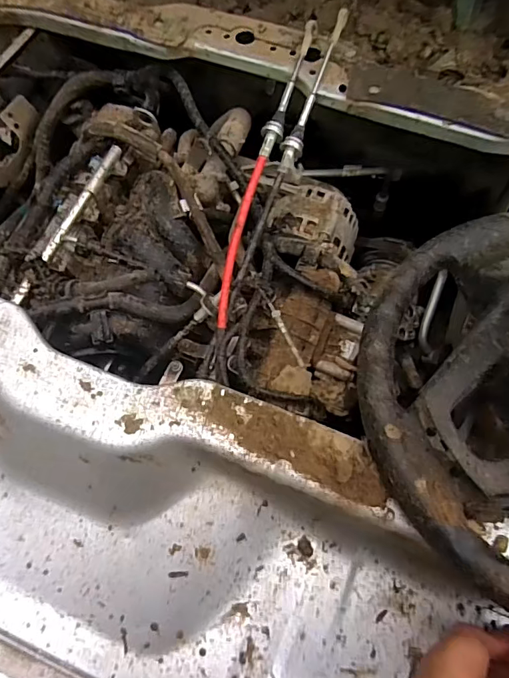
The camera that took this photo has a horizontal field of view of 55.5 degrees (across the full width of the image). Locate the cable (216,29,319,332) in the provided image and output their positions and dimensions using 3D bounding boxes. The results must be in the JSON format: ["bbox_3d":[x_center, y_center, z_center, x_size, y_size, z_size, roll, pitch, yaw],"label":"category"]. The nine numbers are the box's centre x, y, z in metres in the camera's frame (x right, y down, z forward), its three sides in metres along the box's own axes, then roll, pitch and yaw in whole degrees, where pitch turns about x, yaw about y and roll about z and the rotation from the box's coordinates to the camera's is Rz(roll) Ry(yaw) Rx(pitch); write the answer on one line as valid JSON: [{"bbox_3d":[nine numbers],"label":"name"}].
[{"bbox_3d":[0.009,-0.201,0.577,0.027,0.021,0.388,16,82,7],"label":"cable"}]

